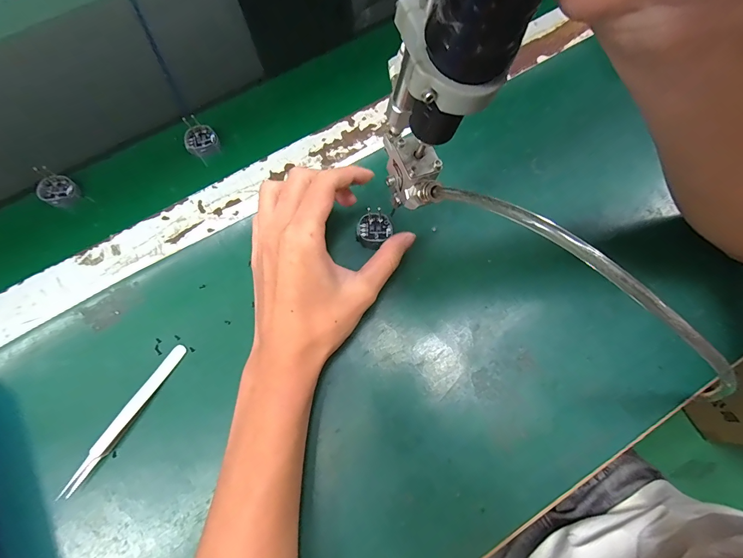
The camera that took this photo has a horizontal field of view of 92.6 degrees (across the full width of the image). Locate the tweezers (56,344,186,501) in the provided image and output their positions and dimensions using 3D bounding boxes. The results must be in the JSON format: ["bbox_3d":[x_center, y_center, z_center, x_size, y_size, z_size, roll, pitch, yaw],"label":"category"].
[{"bbox_3d":[-0.172,0.097,0.248,0.010,0.011,0.115,30,75,11],"label":"tweezers"}]

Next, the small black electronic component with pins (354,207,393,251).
[{"bbox_3d":[0.002,-0.039,0.290,0.028,0.016,0.027,-1,70,2],"label":"small black electronic component with pins"}]

